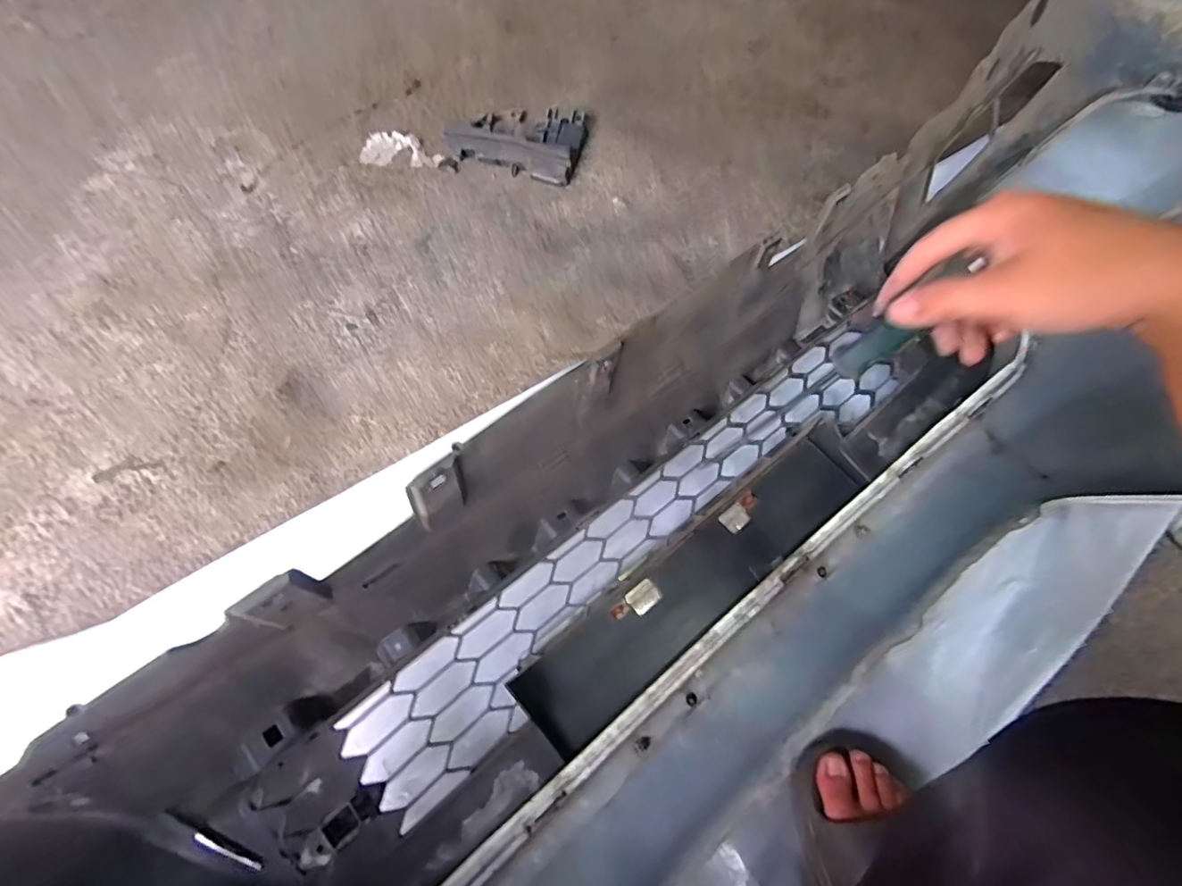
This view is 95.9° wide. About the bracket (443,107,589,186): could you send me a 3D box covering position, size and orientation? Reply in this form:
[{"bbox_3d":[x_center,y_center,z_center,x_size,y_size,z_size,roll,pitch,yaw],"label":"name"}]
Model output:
[{"bbox_3d":[-0.121,-0.538,0.938,0.218,0.050,0.161,20,67,8],"label":"bracket"}]

